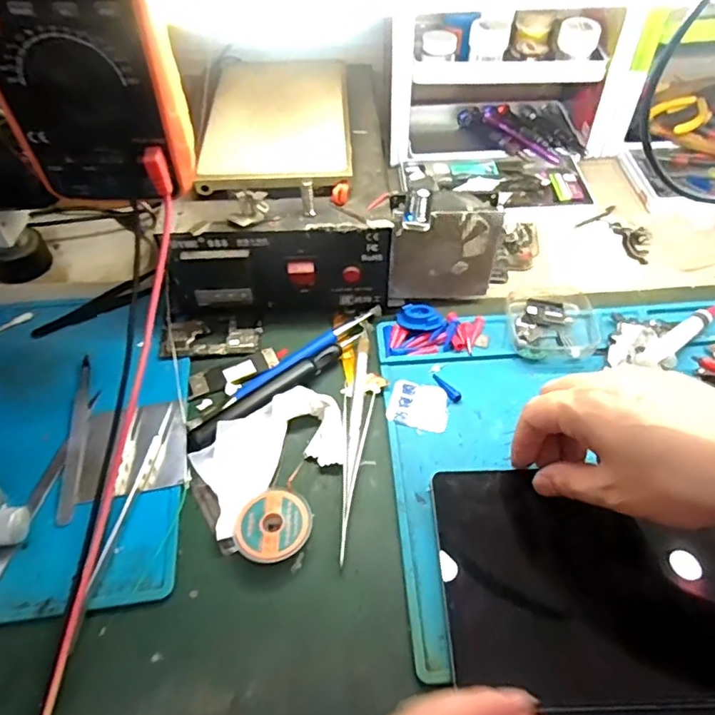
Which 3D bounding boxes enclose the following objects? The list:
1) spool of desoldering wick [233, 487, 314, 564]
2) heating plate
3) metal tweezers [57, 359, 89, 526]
[{"bbox_3d":[-0.049,0.099,0.330,0.044,0.011,0.043,-1,51,1],"label":"spool of desoldering wick"},{"bbox_3d":[-0.063,-0.188,0.445,0.111,0.011,0.170,-4,53,0],"label":"heating plate"},{"bbox_3d":[-0.188,0.051,0.377,0.012,0.007,0.124,-9,51,-6],"label":"metal tweezers"}]

